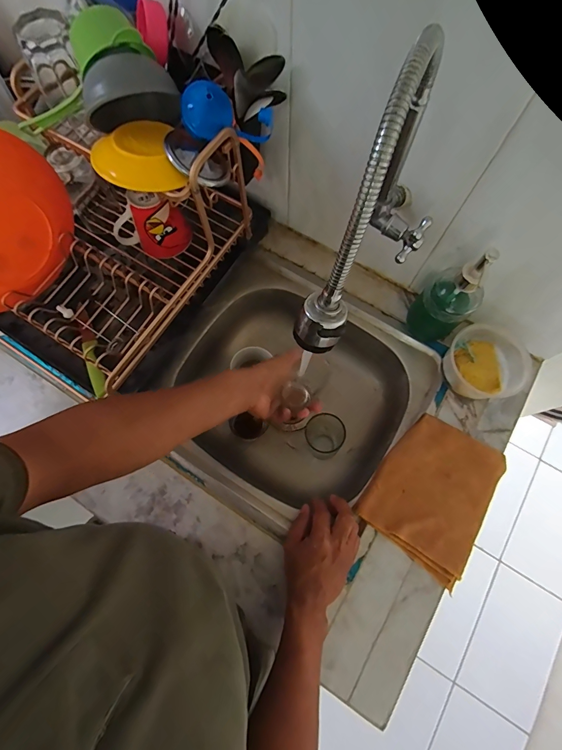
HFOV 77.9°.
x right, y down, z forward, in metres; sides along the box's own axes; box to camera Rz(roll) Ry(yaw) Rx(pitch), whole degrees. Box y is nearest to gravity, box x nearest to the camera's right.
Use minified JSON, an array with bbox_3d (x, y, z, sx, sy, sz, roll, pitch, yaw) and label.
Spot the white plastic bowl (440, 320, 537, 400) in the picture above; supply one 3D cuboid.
[{"bbox_3d":[0.315,-0.013,0.544,0.105,0.064,0.120,-43,77,-12],"label":"white plastic bowl"}]

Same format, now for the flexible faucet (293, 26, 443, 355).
[{"bbox_3d":[0.094,-0.135,0.317,0.080,0.220,0.215,25,75,8],"label":"flexible faucet"}]

